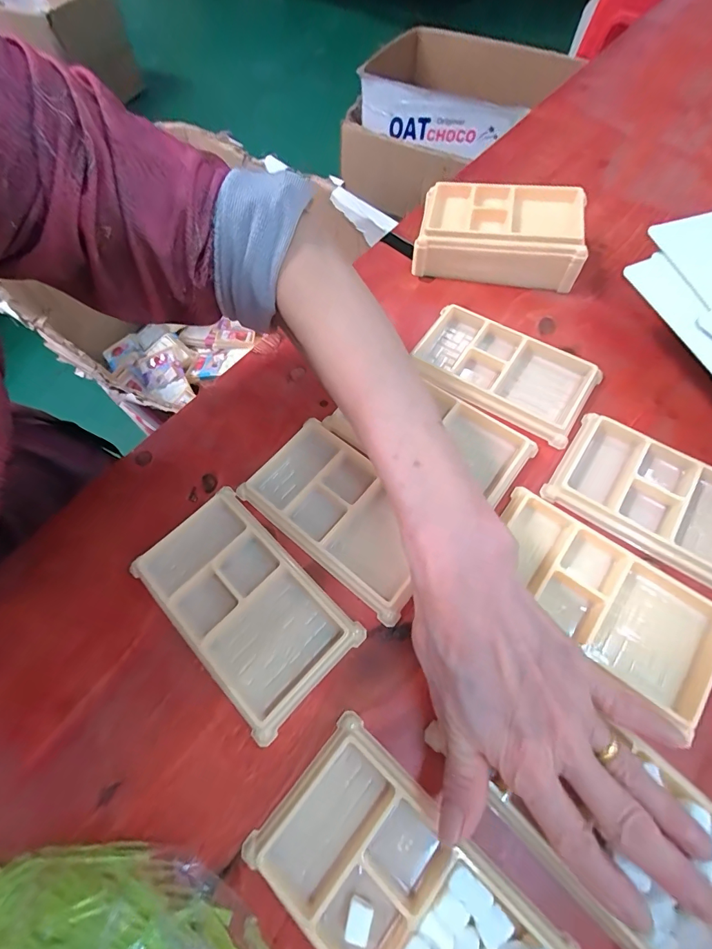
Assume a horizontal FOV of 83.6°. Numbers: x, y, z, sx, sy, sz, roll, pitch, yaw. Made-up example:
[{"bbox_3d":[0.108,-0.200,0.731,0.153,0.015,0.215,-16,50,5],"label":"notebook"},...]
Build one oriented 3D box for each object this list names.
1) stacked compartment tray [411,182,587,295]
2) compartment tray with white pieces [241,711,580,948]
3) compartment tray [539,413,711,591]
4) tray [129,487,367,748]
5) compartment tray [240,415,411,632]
[{"bbox_3d":[0.127,-0.217,0.358,0.142,0.045,0.084,10,65,9],"label":"stacked compartment tray"},{"bbox_3d":[0.020,0.193,0.180,0.132,0.024,0.076,36,71,19],"label":"compartment tray with white pieces"},{"bbox_3d":[0.204,0.019,0.257,0.137,0.012,0.075,33,70,18],"label":"compartment tray"},{"bbox_3d":[-0.069,0.075,0.242,0.133,0.015,0.076,41,73,21],"label":"tray"},{"bbox_3d":[-0.008,0.023,0.265,0.133,0.013,0.074,37,71,19],"label":"compartment tray"}]

